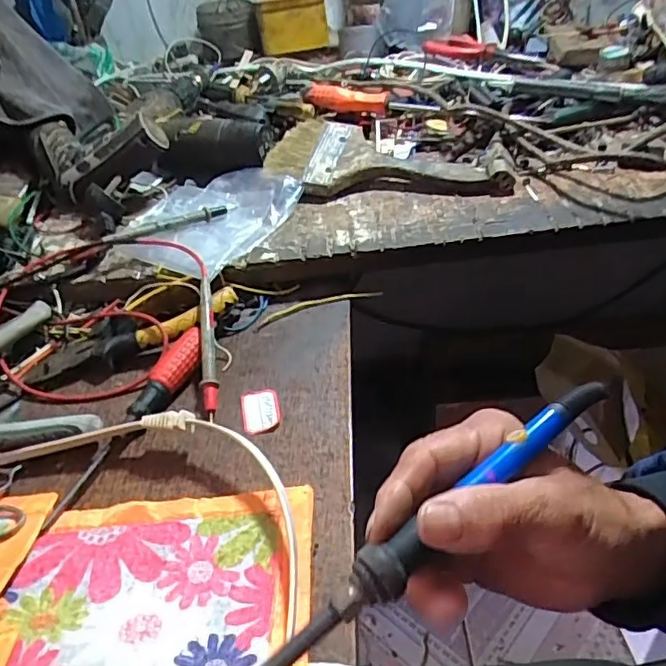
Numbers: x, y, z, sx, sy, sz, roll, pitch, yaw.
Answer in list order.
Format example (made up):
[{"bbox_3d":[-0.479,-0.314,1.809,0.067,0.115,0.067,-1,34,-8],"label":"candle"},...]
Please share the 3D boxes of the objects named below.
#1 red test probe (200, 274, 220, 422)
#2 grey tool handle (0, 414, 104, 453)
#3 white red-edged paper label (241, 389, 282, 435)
[{"bbox_3d":[-0.089,0.007,0.419,0.011,0.009,0.116,-9,59,-2],"label":"red test probe"},{"bbox_3d":[-0.198,0.063,0.368,0.099,0.012,0.018,-11,41,-3],"label":"grey tool handle"},{"bbox_3d":[-0.049,0.051,0.394,0.024,0.004,0.036,-11,41,-4],"label":"white red-edged paper label"}]

